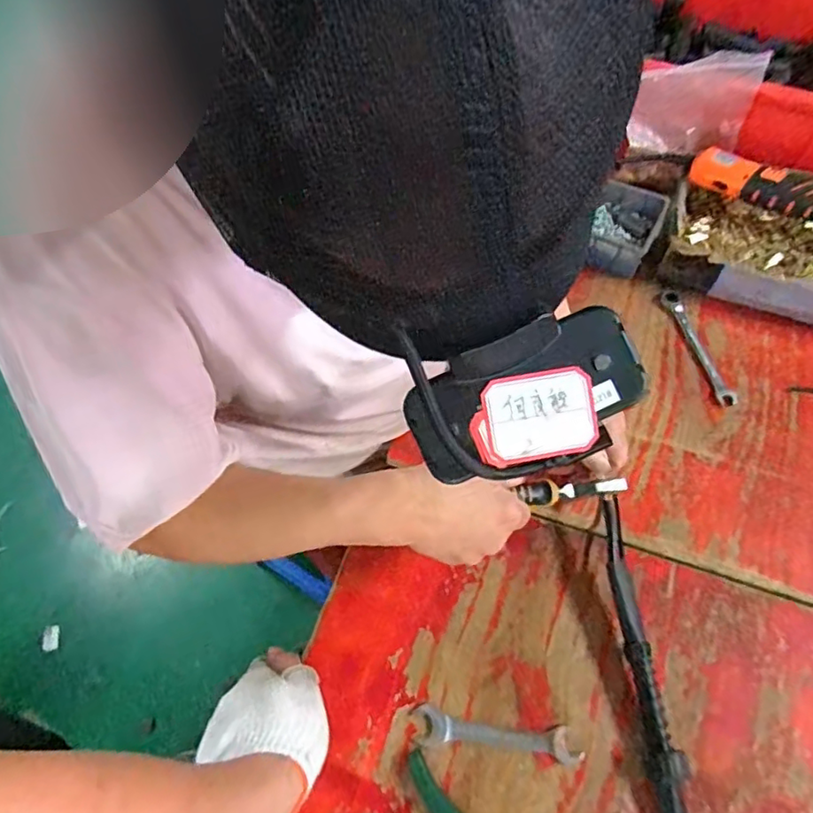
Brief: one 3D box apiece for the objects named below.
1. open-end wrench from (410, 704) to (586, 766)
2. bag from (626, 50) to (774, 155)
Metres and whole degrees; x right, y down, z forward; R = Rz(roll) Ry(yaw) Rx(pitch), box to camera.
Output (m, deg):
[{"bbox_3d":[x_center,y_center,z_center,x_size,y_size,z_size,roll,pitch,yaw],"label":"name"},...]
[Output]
[{"bbox_3d":[0.073,0.268,0.484,0.134,0.004,0.029,4,59,7],"label":"open-end wrench"},{"bbox_3d":[0.330,-0.340,0.683,0.130,0.138,0.026,2,73,9],"label":"bag"}]

